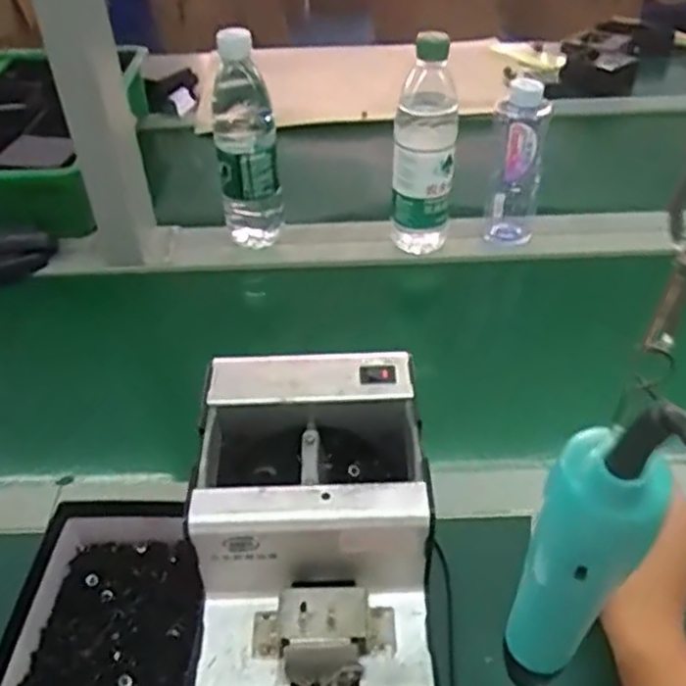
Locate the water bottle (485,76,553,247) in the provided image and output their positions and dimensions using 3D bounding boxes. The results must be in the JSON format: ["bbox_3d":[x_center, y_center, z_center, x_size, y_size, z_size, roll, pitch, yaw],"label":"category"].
[{"bbox_3d":[0.184,-0.187,0.752,0.052,0.174,0.054,3,41,6],"label":"water bottle"}]

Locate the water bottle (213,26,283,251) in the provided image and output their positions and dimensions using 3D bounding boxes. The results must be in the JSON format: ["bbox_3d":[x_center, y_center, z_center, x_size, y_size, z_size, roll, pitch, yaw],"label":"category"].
[{"bbox_3d":[-0.102,-0.203,0.751,0.061,0.235,0.054,-6,41,-5],"label":"water bottle"}]

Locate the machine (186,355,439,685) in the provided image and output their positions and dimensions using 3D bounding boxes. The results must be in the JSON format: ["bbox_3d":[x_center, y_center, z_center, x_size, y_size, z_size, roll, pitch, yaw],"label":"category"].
[{"bbox_3d":[-0.015,0.112,0.407,0.119,0.121,0.177,-3,41,0],"label":"machine"}]

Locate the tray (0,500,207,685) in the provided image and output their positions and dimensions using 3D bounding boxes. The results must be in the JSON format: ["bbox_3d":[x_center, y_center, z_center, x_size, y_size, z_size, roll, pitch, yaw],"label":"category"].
[{"bbox_3d":[-0.141,0.176,0.438,0.113,0.049,0.172,-2,41,0],"label":"tray"}]

